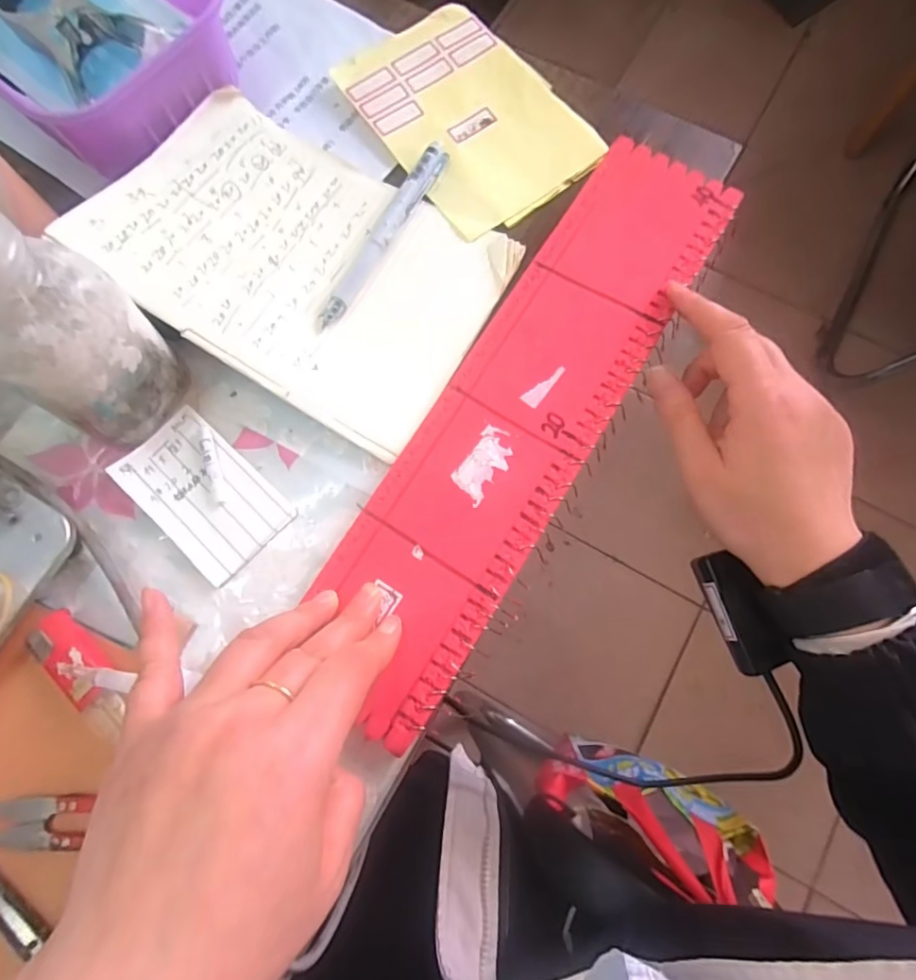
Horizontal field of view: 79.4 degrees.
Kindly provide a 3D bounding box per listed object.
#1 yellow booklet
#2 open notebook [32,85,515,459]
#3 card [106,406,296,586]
[{"bbox_3d":[0.006,-0.230,0.339,0.104,0.004,0.148,-37,81,-7],"label":"yellow booklet"},{"bbox_3d":[-0.081,-0.132,0.307,0.210,0.018,0.157,30,73,0],"label":"open notebook"},{"bbox_3d":[-0.135,0.001,0.289,0.089,0.004,0.051,42,76,10],"label":"card"}]

